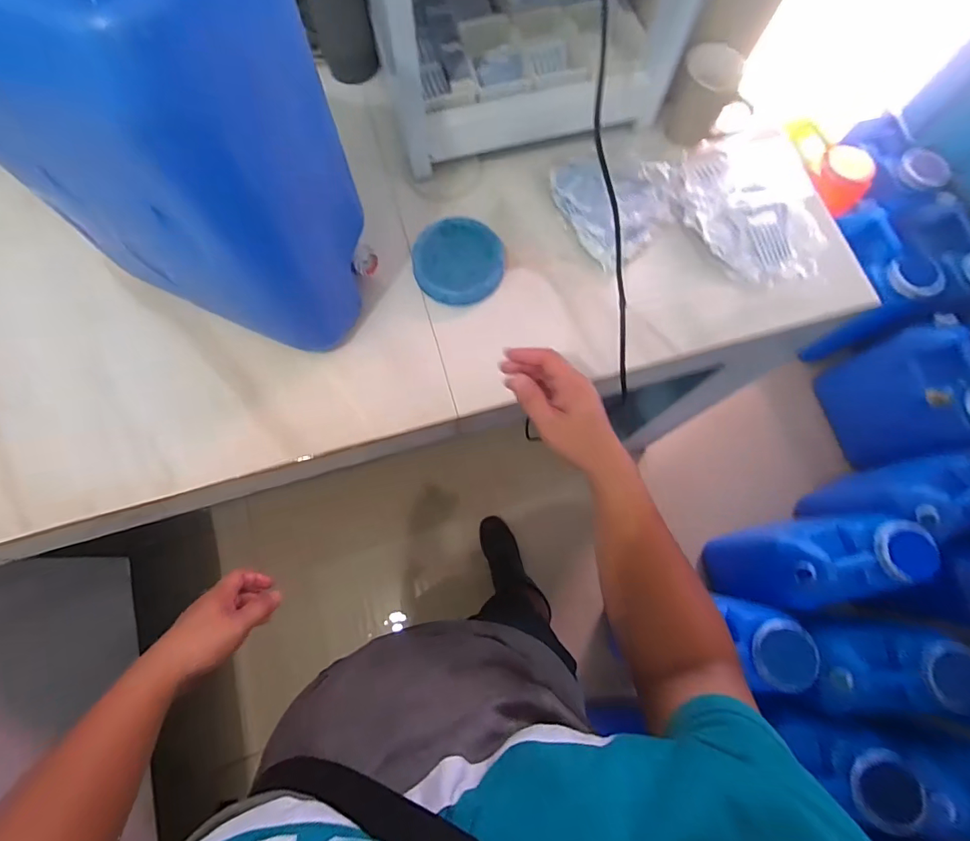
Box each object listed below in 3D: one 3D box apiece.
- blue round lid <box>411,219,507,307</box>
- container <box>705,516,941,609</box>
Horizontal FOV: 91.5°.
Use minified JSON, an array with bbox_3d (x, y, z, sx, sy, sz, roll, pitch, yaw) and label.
[{"bbox_3d":[-0.033,-0.209,0.622,0.115,0.025,0.108,1,74,-2],"label":"blue round lid"},{"bbox_3d":[0.798,0.345,1.185,0.371,0.348,0.188,-8,75,-4],"label":"container"}]

